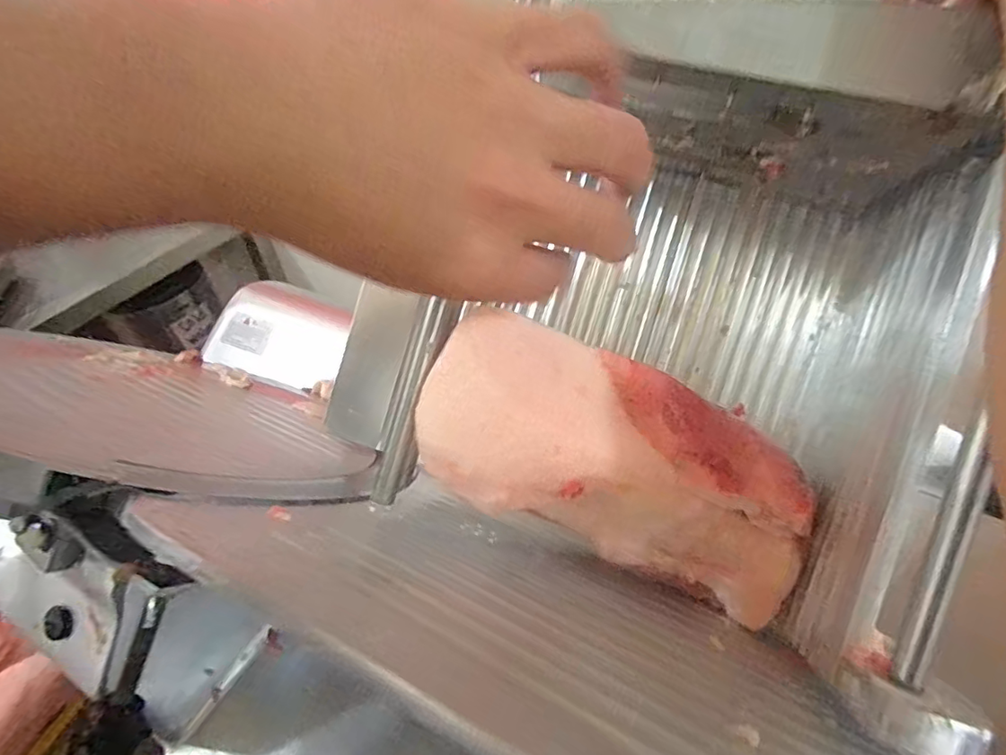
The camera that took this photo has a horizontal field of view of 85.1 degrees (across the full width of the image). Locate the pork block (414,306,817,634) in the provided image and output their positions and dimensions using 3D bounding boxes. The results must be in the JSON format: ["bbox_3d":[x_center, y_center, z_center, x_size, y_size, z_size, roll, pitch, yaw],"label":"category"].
[{"bbox_3d":[0.058,0.045,0.271,0.203,0.078,0.071,29,44,-7],"label":"pork block"}]

